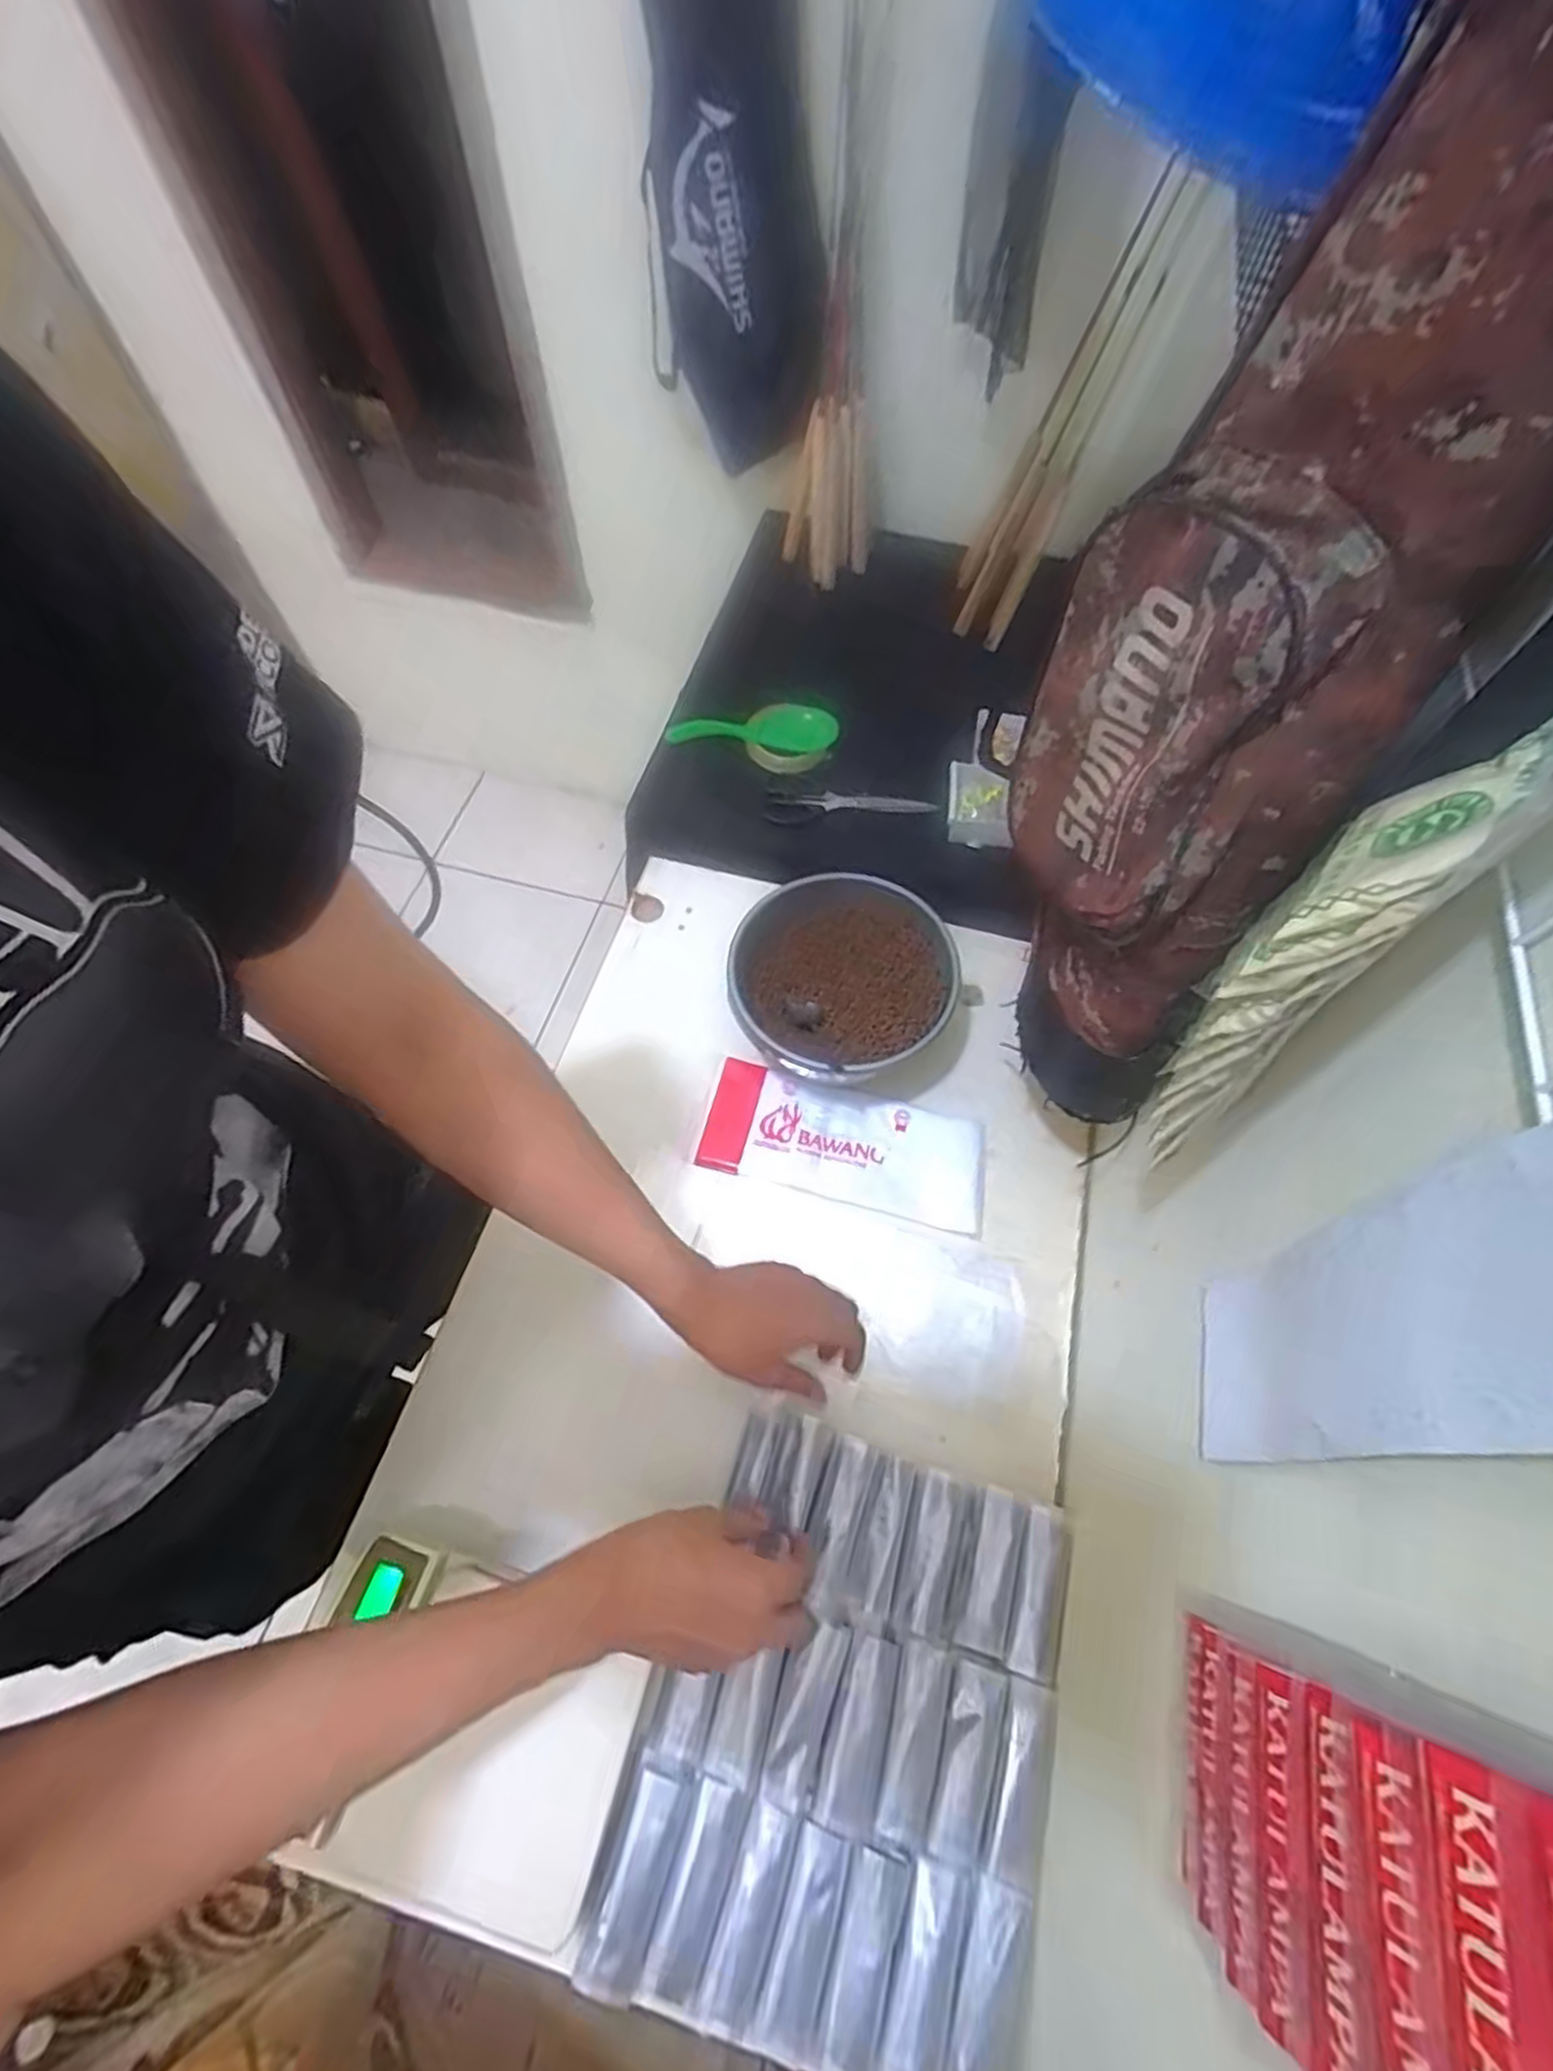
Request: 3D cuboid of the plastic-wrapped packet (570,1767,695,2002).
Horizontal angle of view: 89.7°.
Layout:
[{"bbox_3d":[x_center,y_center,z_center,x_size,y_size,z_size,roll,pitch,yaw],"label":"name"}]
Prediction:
[{"bbox_3d":[-0.084,0.504,0.466,0.035,0.014,0.098,17,64,8],"label":"plastic-wrapped packet"}]

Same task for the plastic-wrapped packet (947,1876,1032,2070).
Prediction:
[{"bbox_3d":[0.122,0.554,0.447,0.037,0.009,0.100,17,64,8],"label":"plastic-wrapped packet"}]

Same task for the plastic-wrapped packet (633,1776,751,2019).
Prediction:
[{"bbox_3d":[-0.048,0.507,0.460,0.034,0.009,0.100,18,64,8],"label":"plastic-wrapped packet"}]

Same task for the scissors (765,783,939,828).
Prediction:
[{"bbox_3d":[0.081,-0.257,0.876,0.183,0.018,0.046,5,63,1],"label":"scissors"}]

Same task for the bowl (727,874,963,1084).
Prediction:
[{"bbox_3d":[0.058,-0.040,0.720,0.196,0.096,0.201,0,63,-1],"label":"bowl"}]

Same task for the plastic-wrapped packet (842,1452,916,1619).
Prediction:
[{"bbox_3d":[0.073,0.349,0.550,0.032,0.005,0.094,16,64,7],"label":"plastic-wrapped packet"}]

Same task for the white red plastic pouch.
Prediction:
[{"bbox_3d":[0.060,0.098,0.700,0.249,0.006,0.102,14,63,6],"label":"white red plastic pouch"}]

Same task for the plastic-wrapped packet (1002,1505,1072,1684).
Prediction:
[{"bbox_3d":[0.180,0.377,0.529,0.034,0.013,0.097,16,64,7],"label":"plastic-wrapped packet"}]

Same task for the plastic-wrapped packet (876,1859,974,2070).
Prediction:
[{"bbox_3d":[0.085,0.541,0.447,0.037,0.007,0.100,18,64,8],"label":"plastic-wrapped packet"}]

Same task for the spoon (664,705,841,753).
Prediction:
[{"bbox_3d":[-0.025,-0.347,0.891,0.192,0.035,0.044,-5,63,-4],"label":"spoon"}]

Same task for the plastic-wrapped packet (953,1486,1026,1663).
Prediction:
[{"bbox_3d":[0.149,0.367,0.535,0.033,0.009,0.095,18,64,8],"label":"plastic-wrapped packet"}]

